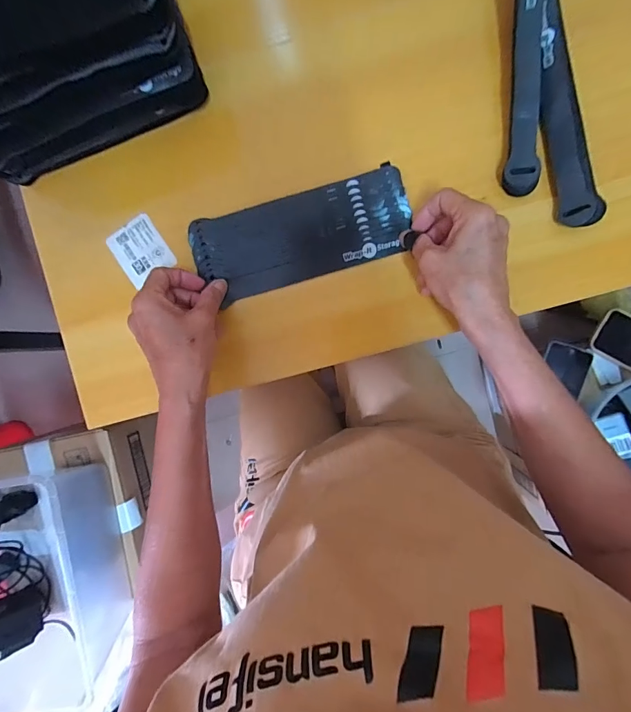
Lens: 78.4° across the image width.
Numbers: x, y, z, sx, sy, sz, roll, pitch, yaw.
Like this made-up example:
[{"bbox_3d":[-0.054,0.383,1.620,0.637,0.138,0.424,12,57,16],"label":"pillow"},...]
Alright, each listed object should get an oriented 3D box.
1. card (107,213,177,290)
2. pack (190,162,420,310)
[{"bbox_3d":[-0.170,-0.103,0.375,0.047,0.005,0.055,-33,92,3],"label":"card"},{"bbox_3d":[-0.013,-0.112,0.359,0.197,0.013,0.078,-14,92,5],"label":"pack"}]

